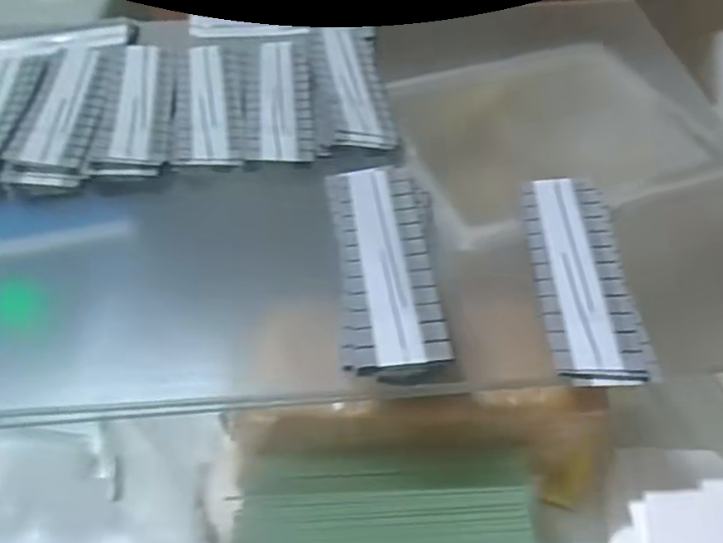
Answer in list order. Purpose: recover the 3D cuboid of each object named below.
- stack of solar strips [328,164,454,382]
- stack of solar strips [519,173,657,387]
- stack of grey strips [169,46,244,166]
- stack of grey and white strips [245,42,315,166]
[{"bbox_3d":[0.012,-0.006,0.312,0.047,0.011,0.124,-3,47,-4],"label":"stack of solar strips"},{"bbox_3d":[0.105,-0.001,0.316,0.043,0.005,0.125,-3,48,5],"label":"stack of solar strips"},{"bbox_3d":[-0.094,-0.105,0.403,0.041,0.007,0.123,-5,47,-6],"label":"stack of grey strips"},{"bbox_3d":[-0.052,-0.108,0.406,0.040,0.009,0.125,-4,47,-5],"label":"stack of grey and white strips"}]

